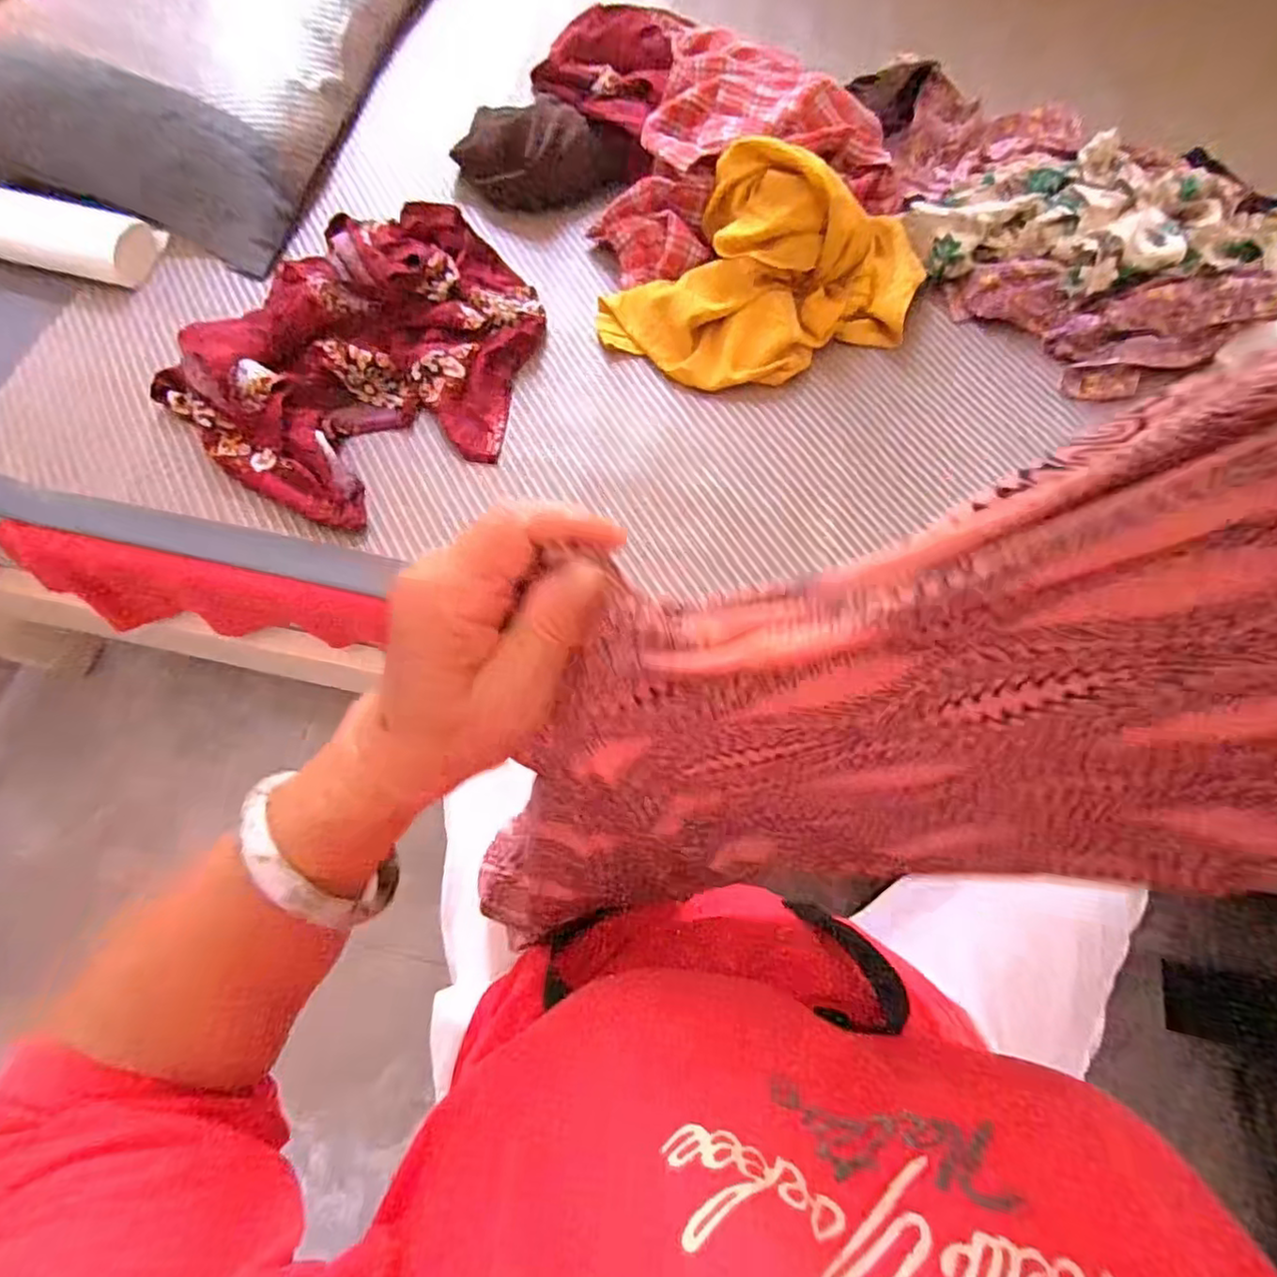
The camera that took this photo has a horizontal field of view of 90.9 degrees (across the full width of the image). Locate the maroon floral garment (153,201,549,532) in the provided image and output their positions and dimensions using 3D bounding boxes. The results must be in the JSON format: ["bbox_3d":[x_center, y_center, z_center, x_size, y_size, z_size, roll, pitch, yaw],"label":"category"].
[{"bbox_3d":[-0.249,-0.286,0.618,0.271,0.076,0.356,38,72,13],"label":"maroon floral garment"}]

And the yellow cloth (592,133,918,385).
[{"bbox_3d":[0.125,-0.365,0.632,0.308,0.128,0.199,10,69,3],"label":"yellow cloth"}]

